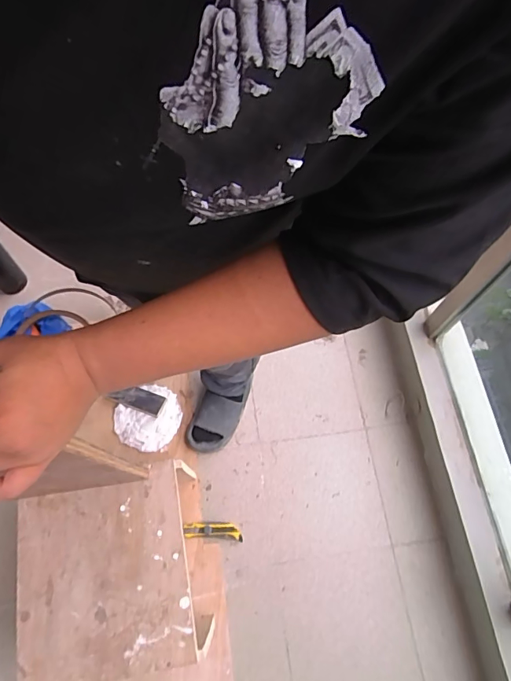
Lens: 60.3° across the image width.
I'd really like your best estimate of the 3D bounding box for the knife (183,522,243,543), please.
[{"bbox_3d":[-0.108,0.484,1.121,0.148,0.016,0.039,4,67,1],"label":"knife"}]

